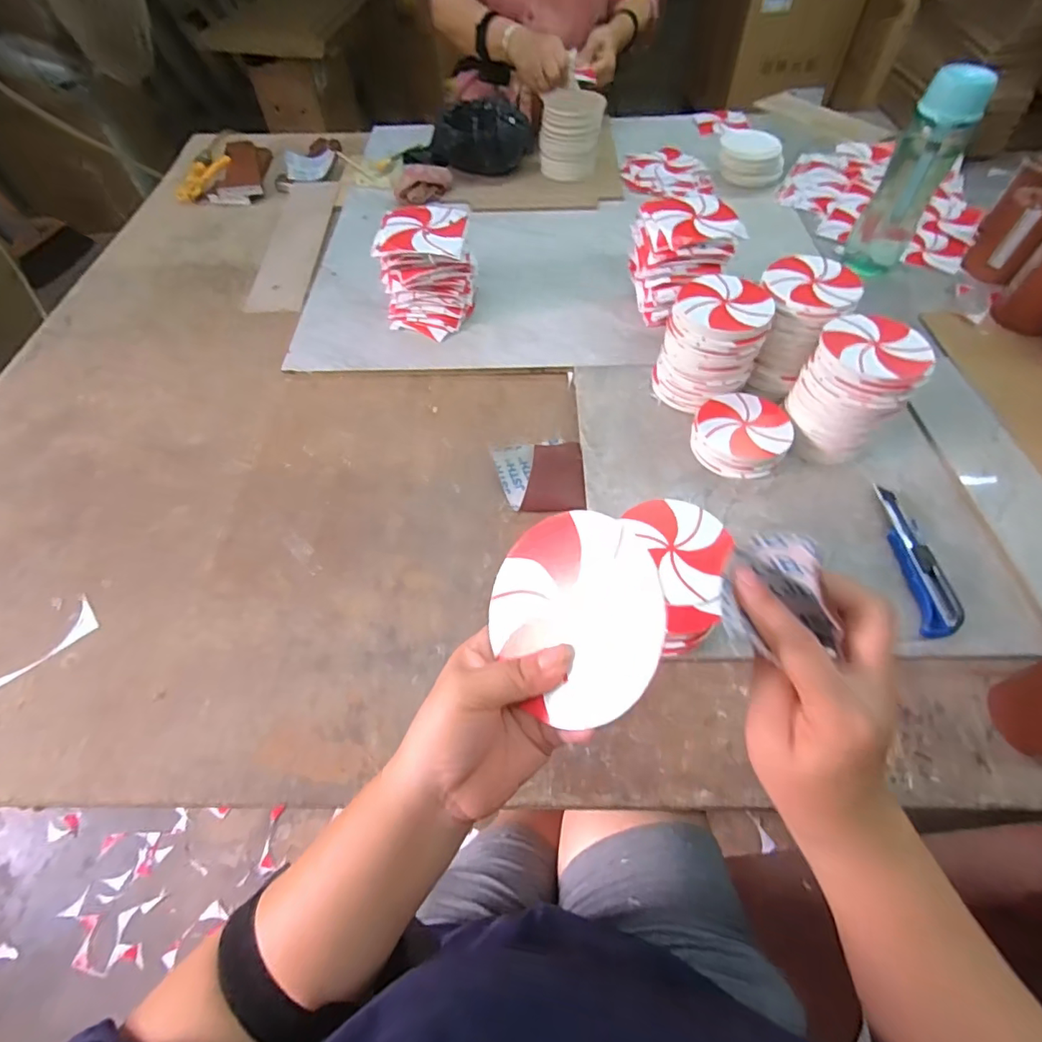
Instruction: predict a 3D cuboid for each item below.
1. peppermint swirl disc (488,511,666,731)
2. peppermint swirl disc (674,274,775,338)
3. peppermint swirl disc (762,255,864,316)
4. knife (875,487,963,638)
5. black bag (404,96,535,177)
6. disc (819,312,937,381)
[{"bbox_3d":[0.025,0.043,0.252,0.091,0.004,0.099,-11,73,39],"label":"peppermint swirl disc"},{"bbox_3d":[0.219,-0.232,0.561,0.098,0.012,0.092,0,63,0],"label":"peppermint swirl disc"},{"bbox_3d":[0.323,-0.265,0.581,0.100,0.010,0.104,-1,56,2],"label":"peppermint swirl disc"},{"bbox_3d":[0.385,0.034,0.507,0.041,0.018,0.166,4,56,5],"label":"knife"},{"bbox_3d":[-0.101,-0.719,0.975,0.215,0.085,0.154,37,65,24],"label":"black bag"},{"bbox_3d":[0.352,-0.174,0.516,0.096,0.007,0.095,-1,56,2],"label":"disc"}]

